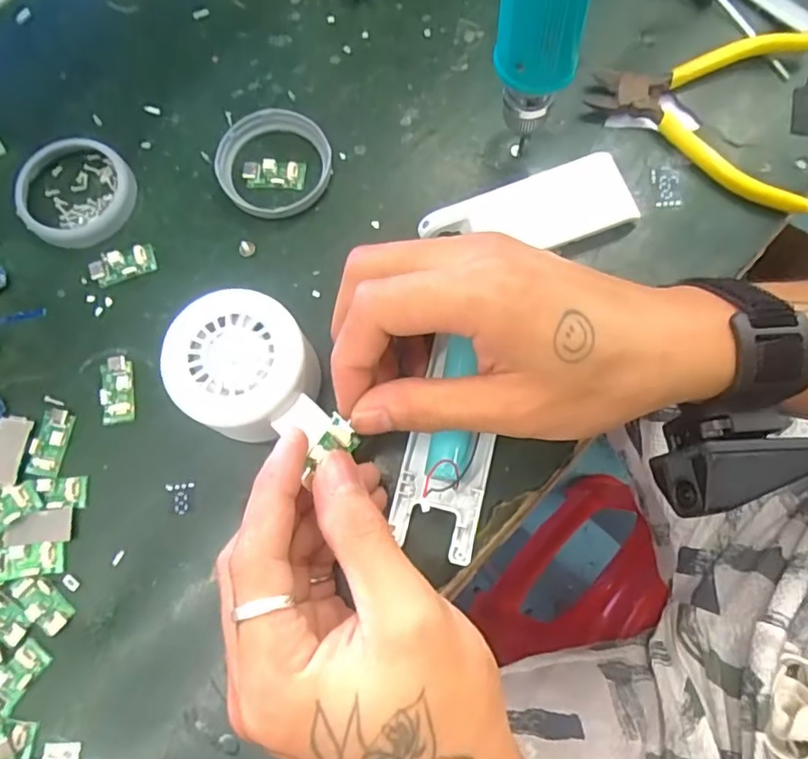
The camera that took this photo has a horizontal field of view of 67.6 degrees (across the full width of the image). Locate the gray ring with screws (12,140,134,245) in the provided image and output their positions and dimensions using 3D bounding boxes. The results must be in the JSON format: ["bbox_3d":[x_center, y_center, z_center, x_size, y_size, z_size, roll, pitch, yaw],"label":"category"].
[{"bbox_3d":[-0.171,-0.097,0.313,0.056,0.012,0.055,0,75,1],"label":"gray ring with screws"}]

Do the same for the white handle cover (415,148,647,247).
[{"bbox_3d":[0.063,-0.080,0.301,0.099,0.014,0.038,-19,76,-4],"label":"white handle cover"}]

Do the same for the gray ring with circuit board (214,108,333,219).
[{"bbox_3d":[-0.068,-0.114,0.317,0.060,0.010,0.058,0,75,1],"label":"gray ring with circuit board"}]

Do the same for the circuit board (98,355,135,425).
[{"bbox_3d":[-0.139,0.005,0.291,0.016,0.004,0.033,-6,75,0],"label":"circuit board"}]

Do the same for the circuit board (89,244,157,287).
[{"bbox_3d":[-0.144,-0.059,0.307,0.032,0.005,0.016,-19,76,-4],"label":"circuit board"}]

